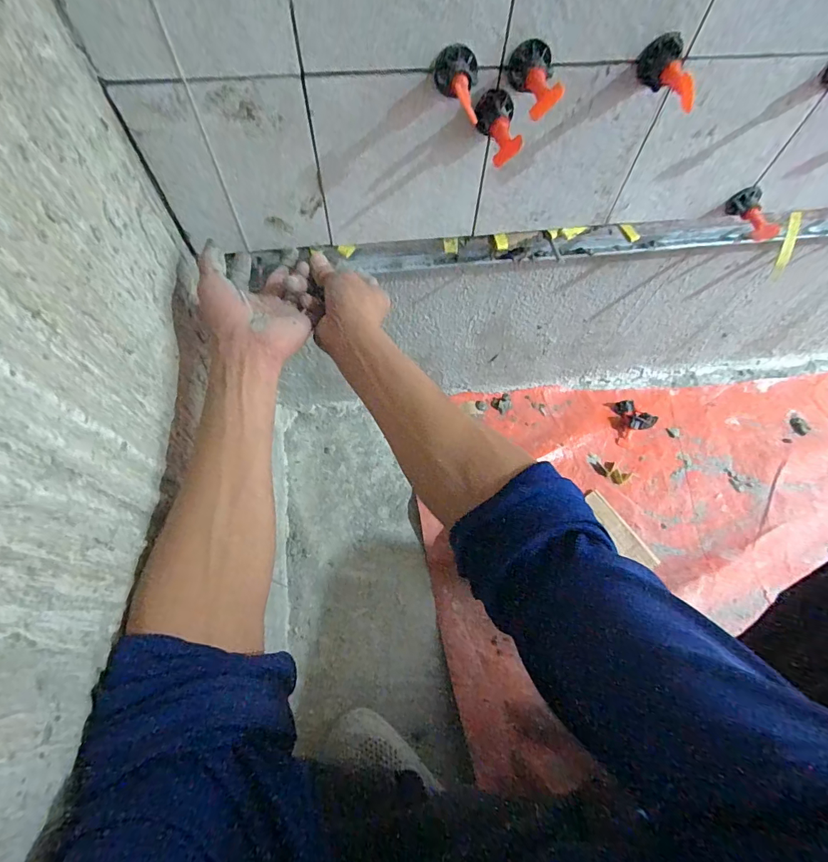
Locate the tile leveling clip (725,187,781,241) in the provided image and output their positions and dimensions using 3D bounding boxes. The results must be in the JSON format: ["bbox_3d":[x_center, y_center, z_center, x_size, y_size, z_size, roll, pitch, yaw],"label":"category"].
[{"bbox_3d":[0.374,-0.237,0.467,0.025,0.032,0.061,-18,66,-11],"label":"tile leveling clip"}]

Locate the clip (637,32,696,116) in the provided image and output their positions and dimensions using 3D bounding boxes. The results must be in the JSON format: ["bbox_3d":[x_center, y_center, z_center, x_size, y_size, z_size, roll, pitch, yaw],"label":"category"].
[{"bbox_3d":[0.196,-0.276,0.331,0.030,0.029,0.057,-3,64,-3],"label":"clip"}]

